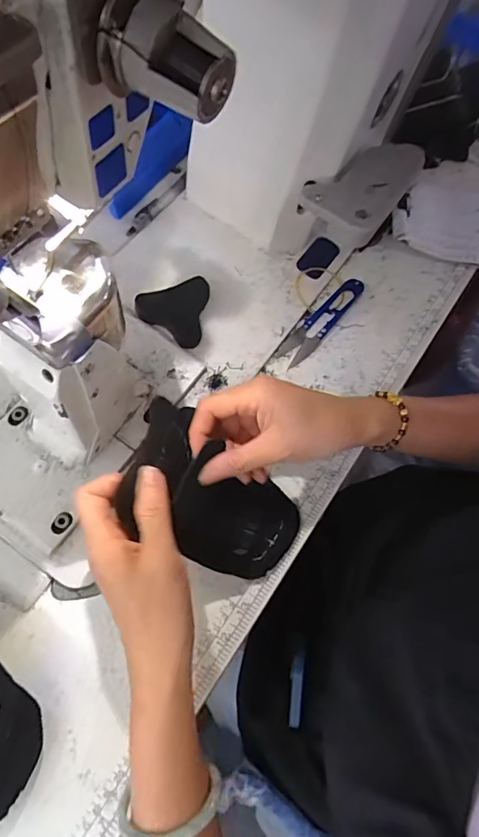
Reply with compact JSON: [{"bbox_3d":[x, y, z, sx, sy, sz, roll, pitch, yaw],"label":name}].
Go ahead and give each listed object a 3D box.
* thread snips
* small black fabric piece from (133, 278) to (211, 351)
[{"bbox_3d":[0.081,-0.098,0.468,0.026,0.005,0.119,37,71,14],"label":"thread snips"},{"bbox_3d":[-0.055,-0.096,0.445,0.070,0.005,0.061,-21,85,-18],"label":"small black fabric piece"}]

